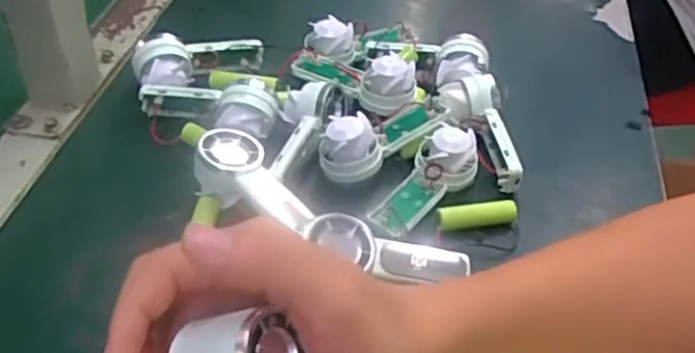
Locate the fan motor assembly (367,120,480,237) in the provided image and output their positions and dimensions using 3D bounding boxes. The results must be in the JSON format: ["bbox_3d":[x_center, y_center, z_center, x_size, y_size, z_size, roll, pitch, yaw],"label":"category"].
[{"bbox_3d":[0.052,0.001,0.445,0.040,0.033,0.102,33,68,25],"label":"fan motor assembly"}]

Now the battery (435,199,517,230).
[{"bbox_3d":[0.081,0.023,0.437,0.053,0.011,0.012,-6,45,-12],"label":"battery"}]

